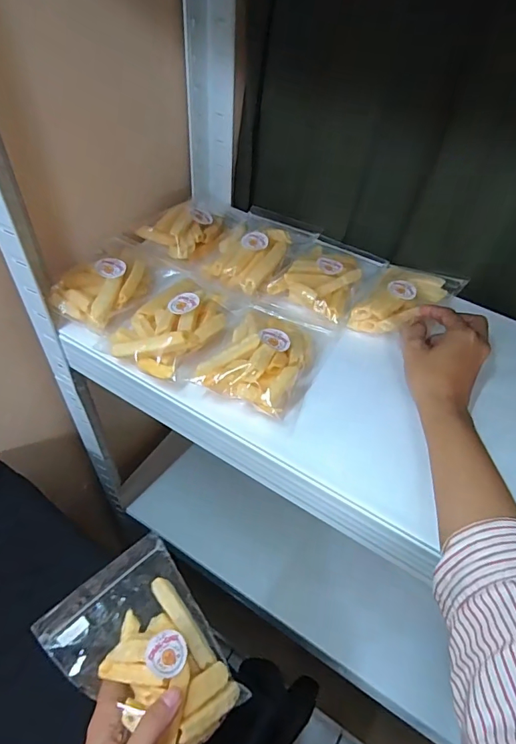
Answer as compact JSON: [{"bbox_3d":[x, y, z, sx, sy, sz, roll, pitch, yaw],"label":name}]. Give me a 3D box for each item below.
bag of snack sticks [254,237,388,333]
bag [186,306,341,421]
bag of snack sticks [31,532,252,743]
[{"bbox_3d":[0.078,-0.105,0.488,0.089,0.038,0.147,27,53,17],"label":"bag of snack sticks"},{"bbox_3d":[0.009,-0.020,0.401,0.092,0.032,0.128,23,52,14],"label":"bag"},{"bbox_3d":[-0.074,0.202,0.315,0.095,0.023,0.136,-32,78,-38],"label":"bag of snack sticks"}]

